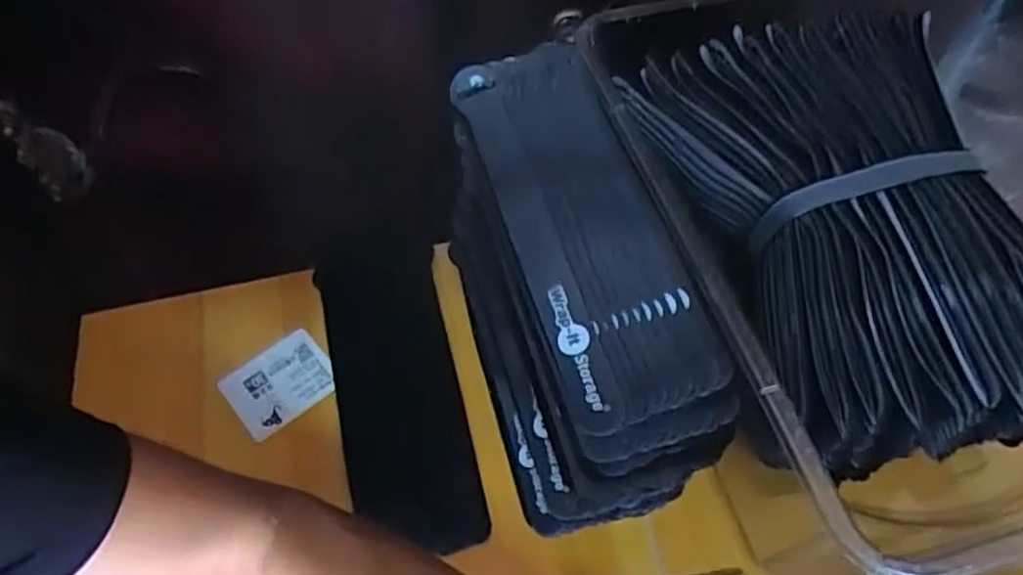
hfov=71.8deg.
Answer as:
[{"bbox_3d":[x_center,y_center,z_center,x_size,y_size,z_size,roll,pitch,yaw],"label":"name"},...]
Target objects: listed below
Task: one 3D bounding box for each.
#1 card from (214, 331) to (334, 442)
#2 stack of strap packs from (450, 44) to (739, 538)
[{"bbox_3d":[-0.137,0.058,0.420,0.060,0.004,0.049,-35,66,-16],"label":"card"},{"bbox_3d":[0.024,0.005,0.369,0.085,0.136,0.212,-15,56,-9],"label":"stack of strap packs"}]

